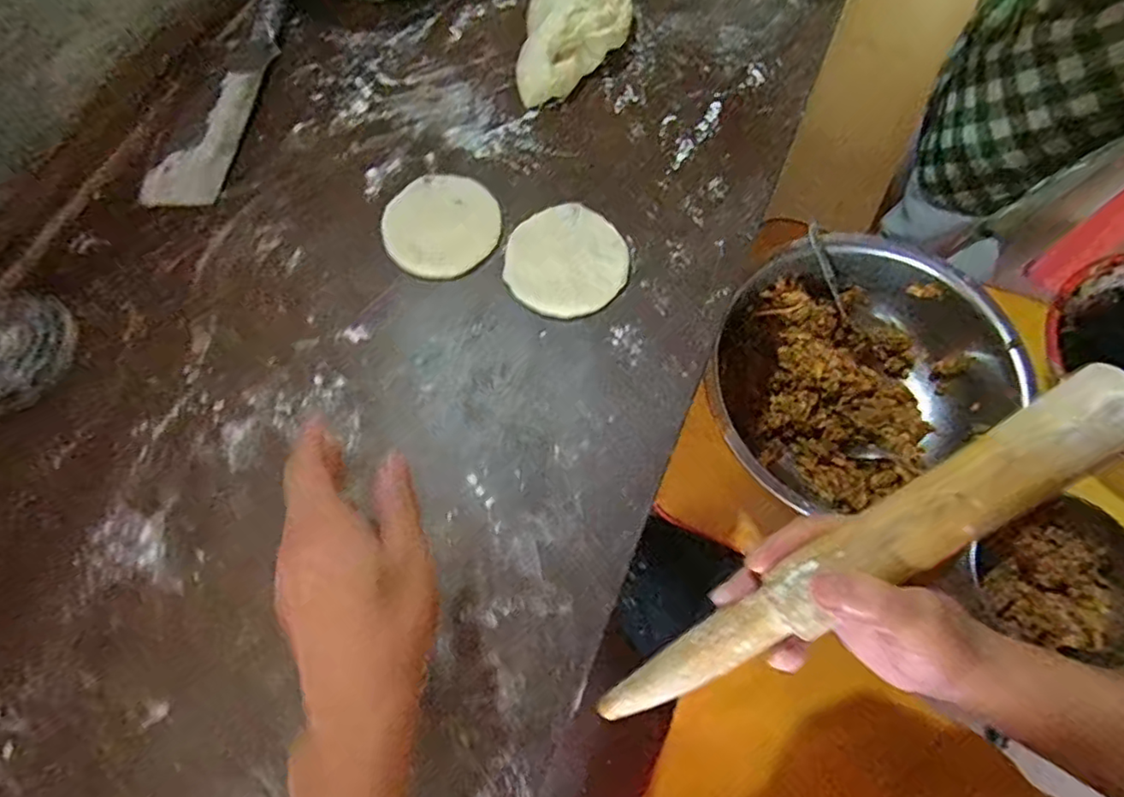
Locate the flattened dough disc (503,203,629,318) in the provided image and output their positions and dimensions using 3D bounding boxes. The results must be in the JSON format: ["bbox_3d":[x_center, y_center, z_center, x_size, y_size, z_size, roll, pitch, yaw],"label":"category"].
[{"bbox_3d":[0.003,-0.112,0.494,0.094,0.014,0.095,-1,68,2],"label":"flattened dough disc"}]

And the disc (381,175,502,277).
[{"bbox_3d":[-0.102,-0.148,0.516,0.096,0.011,0.095,-1,68,2],"label":"disc"}]

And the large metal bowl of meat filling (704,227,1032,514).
[{"bbox_3d":[0.278,-0.032,0.591,0.242,0.096,0.233,-1,68,2],"label":"large metal bowl of meat filling"}]

